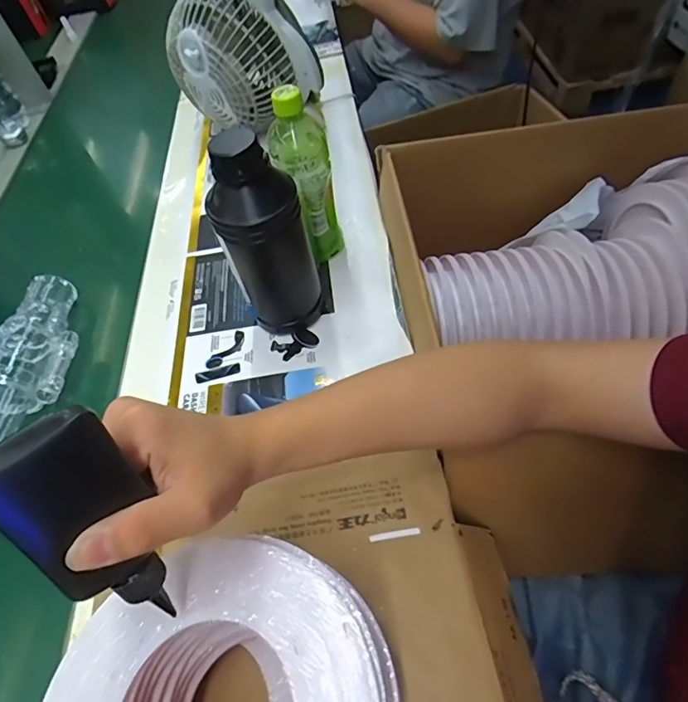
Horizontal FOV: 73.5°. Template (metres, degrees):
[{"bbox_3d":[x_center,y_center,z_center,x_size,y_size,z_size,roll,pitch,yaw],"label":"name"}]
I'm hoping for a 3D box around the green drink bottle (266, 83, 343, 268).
[{"bbox_3d":[-0.046,-0.199,0.544,0.063,0.205,0.069,-21,55,-6],"label":"green drink bottle"}]

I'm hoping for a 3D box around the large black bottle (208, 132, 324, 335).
[{"bbox_3d":[-0.078,-0.117,0.483,0.083,0.222,0.091,-11,54,0],"label":"large black bottle"}]

